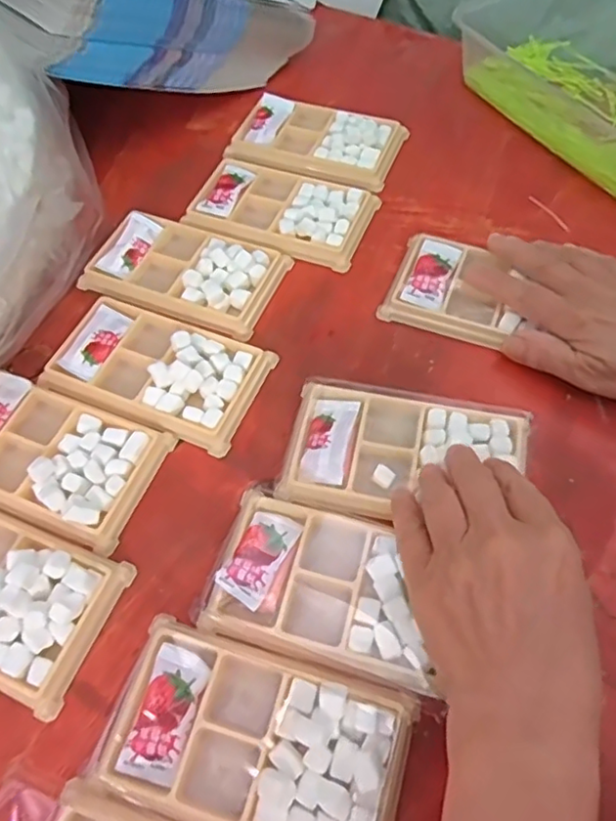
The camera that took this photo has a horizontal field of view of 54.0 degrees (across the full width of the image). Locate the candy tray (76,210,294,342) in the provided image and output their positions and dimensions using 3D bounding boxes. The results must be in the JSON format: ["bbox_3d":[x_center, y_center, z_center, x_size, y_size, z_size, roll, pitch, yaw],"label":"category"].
[{"bbox_3d":[-0.089,-0.103,0.436,0.133,0.019,0.080,18,62,12],"label":"candy tray"}]

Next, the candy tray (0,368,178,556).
[{"bbox_3d":[-0.157,0.025,0.361,0.129,0.014,0.076,19,63,12],"label":"candy tray"}]

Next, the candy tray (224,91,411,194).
[{"bbox_3d":[0.007,-0.226,0.503,0.134,0.016,0.085,19,62,12],"label":"candy tray"}]

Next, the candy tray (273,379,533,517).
[{"bbox_3d":[0.055,0.024,0.353,0.134,0.016,0.079,9,61,7],"label":"candy tray"}]

